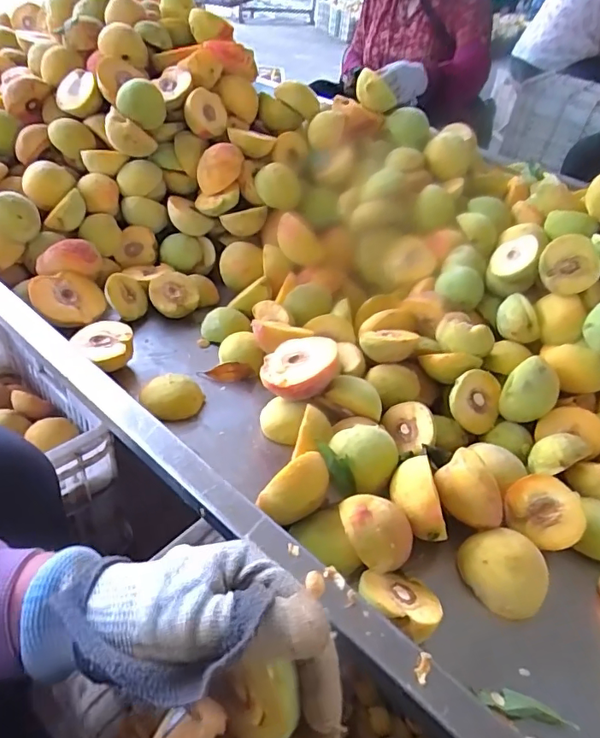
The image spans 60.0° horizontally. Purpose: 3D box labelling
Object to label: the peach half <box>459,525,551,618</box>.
[{"bbox_3d":[0.156,0.150,0.393,0.062,0.033,0.052,33,46,28],"label":"peach half"}]

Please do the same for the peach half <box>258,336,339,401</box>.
[{"bbox_3d":[0.000,-0.002,0.491,0.072,0.025,0.072,-9,36,13],"label":"peach half"}]

